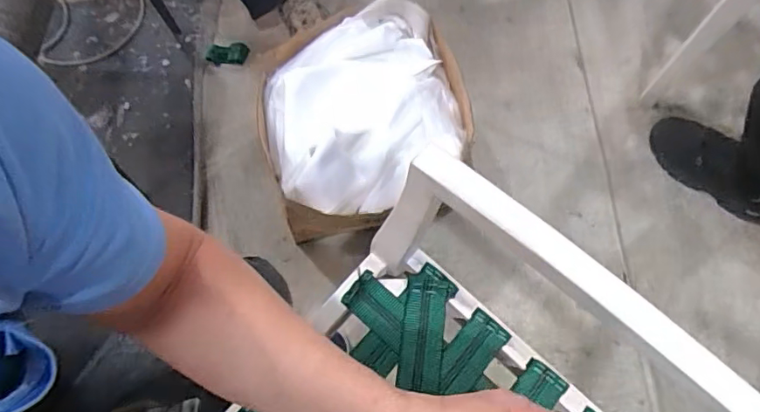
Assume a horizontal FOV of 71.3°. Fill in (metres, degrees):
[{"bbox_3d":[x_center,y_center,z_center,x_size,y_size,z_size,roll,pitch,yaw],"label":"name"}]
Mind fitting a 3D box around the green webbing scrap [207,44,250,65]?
[{"bbox_3d":[-0.356,-0.358,1.242,0.094,0.009,0.055,1,68,1],"label":"green webbing scrap"}]

